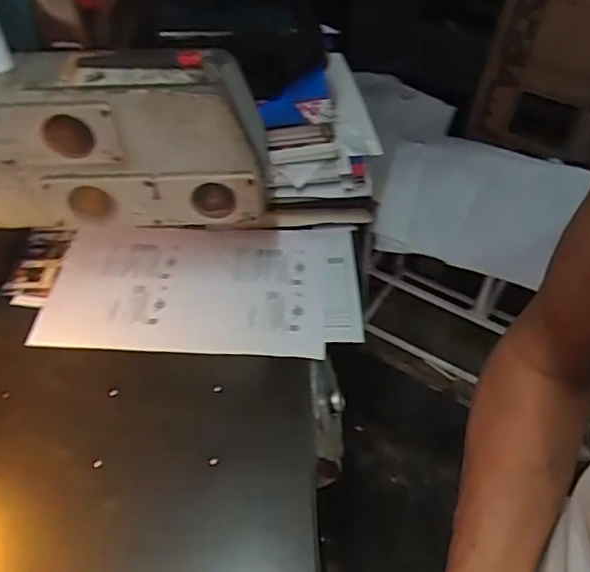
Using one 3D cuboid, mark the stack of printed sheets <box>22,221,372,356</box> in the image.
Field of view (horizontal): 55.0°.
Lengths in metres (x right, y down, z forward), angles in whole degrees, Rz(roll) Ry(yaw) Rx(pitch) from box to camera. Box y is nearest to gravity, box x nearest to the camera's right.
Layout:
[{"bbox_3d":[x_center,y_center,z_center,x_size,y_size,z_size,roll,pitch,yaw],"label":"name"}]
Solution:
[{"bbox_3d":[-0.116,-0.007,0.734,0.388,0.018,0.216,3,47,3],"label":"stack of printed sheets"}]

